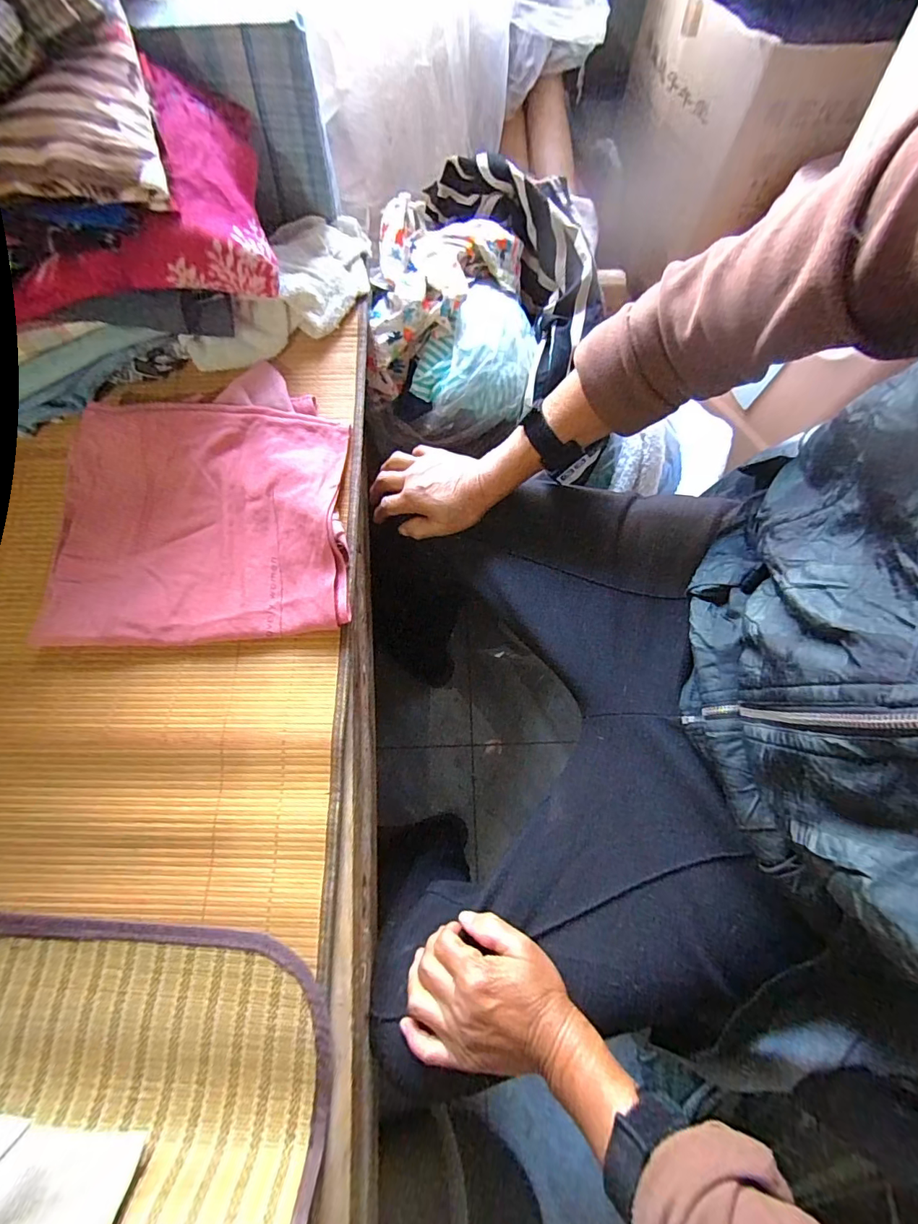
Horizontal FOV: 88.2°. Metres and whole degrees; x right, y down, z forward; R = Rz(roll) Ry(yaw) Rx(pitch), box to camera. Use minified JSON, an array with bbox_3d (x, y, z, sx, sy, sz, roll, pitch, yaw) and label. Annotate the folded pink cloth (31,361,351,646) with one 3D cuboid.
[{"bbox_3d":[-0.240,-0.105,0.445,0.262,0.024,0.262,-4,72,-1],"label":"folded pink cloth"}]

